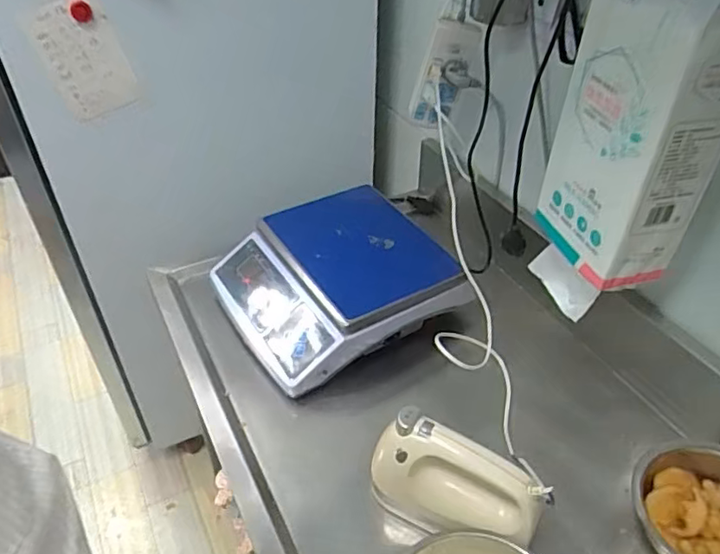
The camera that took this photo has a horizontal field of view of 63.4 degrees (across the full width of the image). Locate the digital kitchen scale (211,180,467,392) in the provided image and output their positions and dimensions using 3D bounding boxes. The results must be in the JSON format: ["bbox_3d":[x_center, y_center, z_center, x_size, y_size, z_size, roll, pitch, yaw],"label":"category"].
[{"bbox_3d":[-0.043,0.004,0.936,0.320,0.107,0.308,-22,45,-25],"label":"digital kitchen scale"}]

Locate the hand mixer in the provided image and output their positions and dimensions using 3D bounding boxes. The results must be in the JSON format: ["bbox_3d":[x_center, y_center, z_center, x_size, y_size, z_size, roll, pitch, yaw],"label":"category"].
[{"bbox_3d":[0.097,0.240,0.653,0.192,0.116,0.076,20,43,21],"label":"hand mixer"}]

